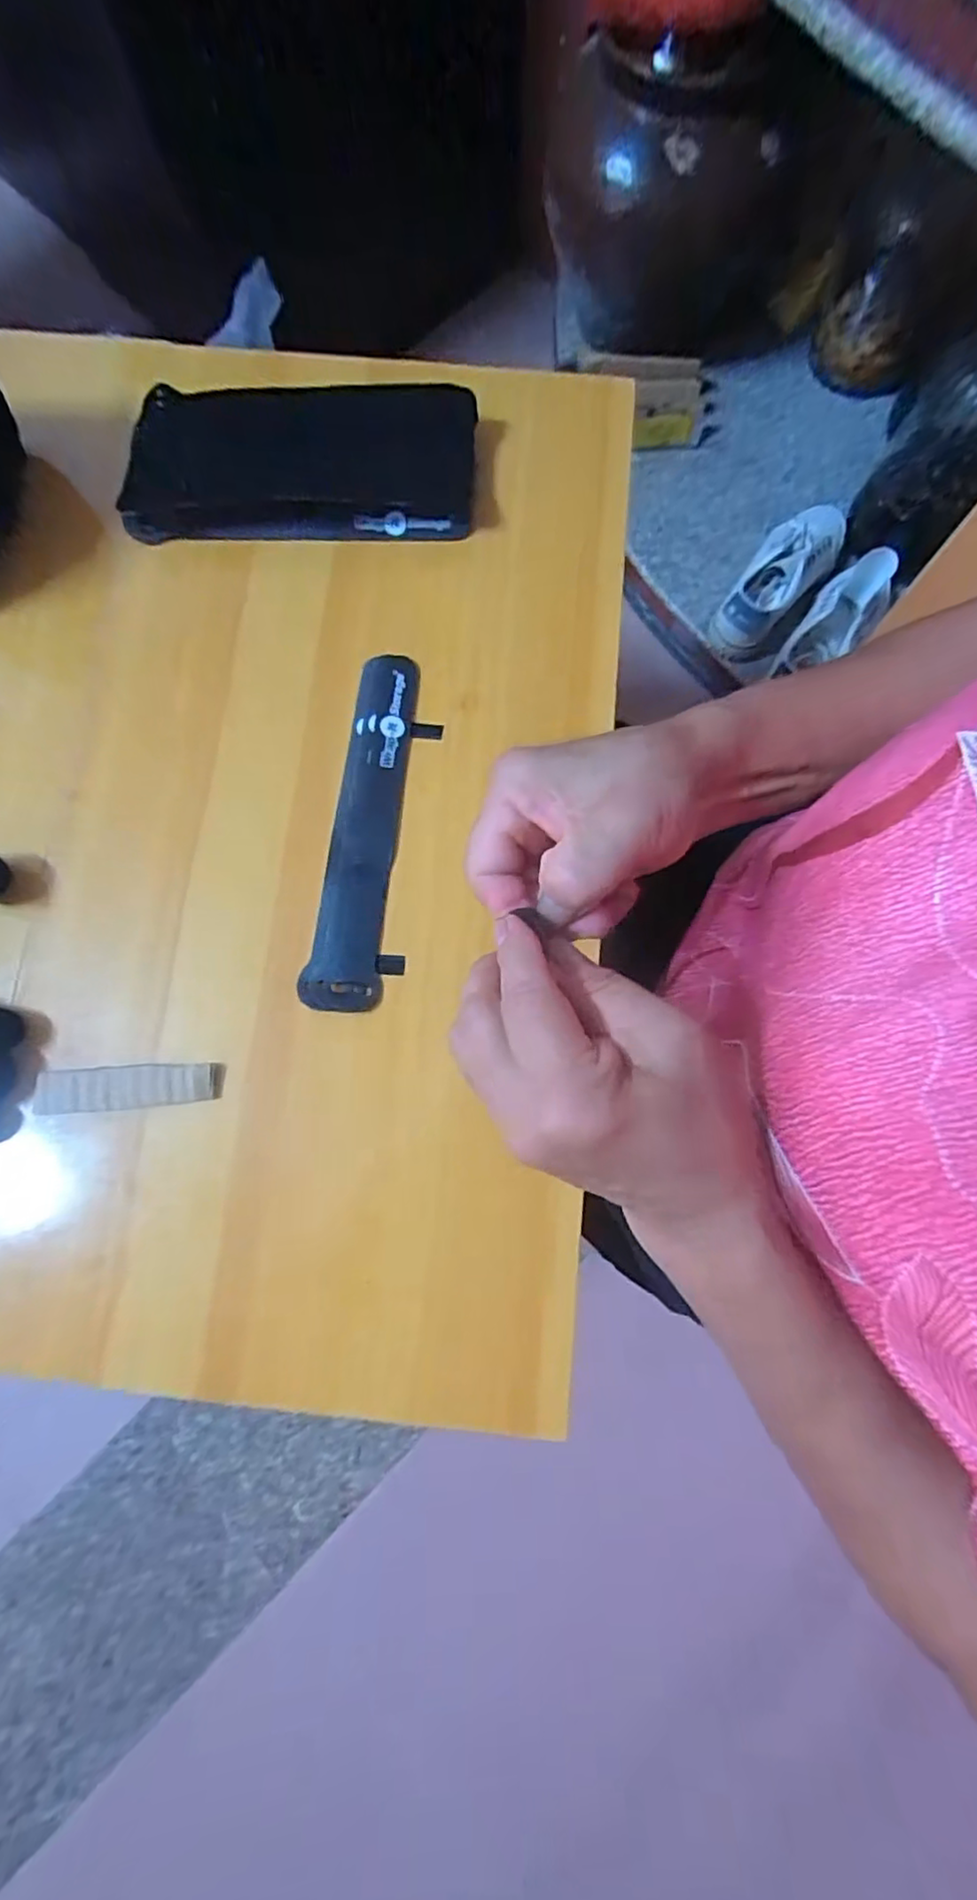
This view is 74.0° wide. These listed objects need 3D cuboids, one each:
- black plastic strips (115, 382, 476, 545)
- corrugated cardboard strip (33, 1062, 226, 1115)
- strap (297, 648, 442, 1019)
[{"bbox_3d":[-0.111,-0.296,0.392,0.201,0.025,0.090,-1,79,0],"label":"black plastic strips"},{"bbox_3d":[-0.178,0.068,0.321,0.091,0.004,0.021,-3,79,0],"label":"corrugated cardboard strip"},{"bbox_3d":[-0.060,-0.065,0.346,0.045,0.007,0.195,7,79,2],"label":"strap"}]

